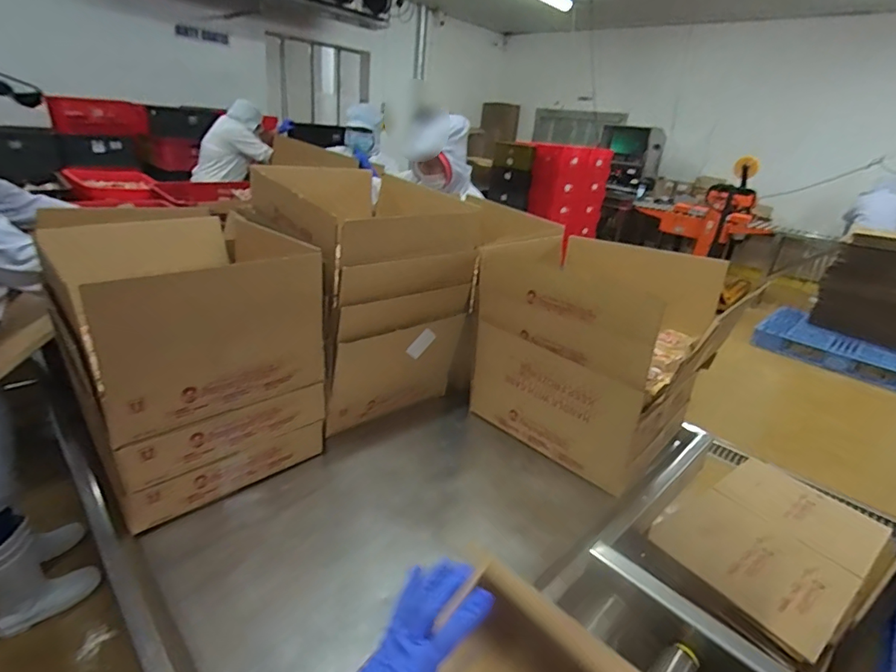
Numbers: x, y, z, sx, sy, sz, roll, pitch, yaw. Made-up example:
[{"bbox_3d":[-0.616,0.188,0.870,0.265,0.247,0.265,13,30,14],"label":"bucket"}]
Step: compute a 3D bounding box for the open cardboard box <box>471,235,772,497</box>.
[{"bbox_3d":[0.315,0.027,1.099,0.432,0.435,0.355,25,29,37],"label":"open cardboard box"}]

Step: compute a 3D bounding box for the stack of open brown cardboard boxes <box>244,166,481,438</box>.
[{"bbox_3d":[-0.223,-0.095,1.116,0.402,0.487,0.468,-14,30,-40],"label":"stack of open brown cardboard boxes"}]

